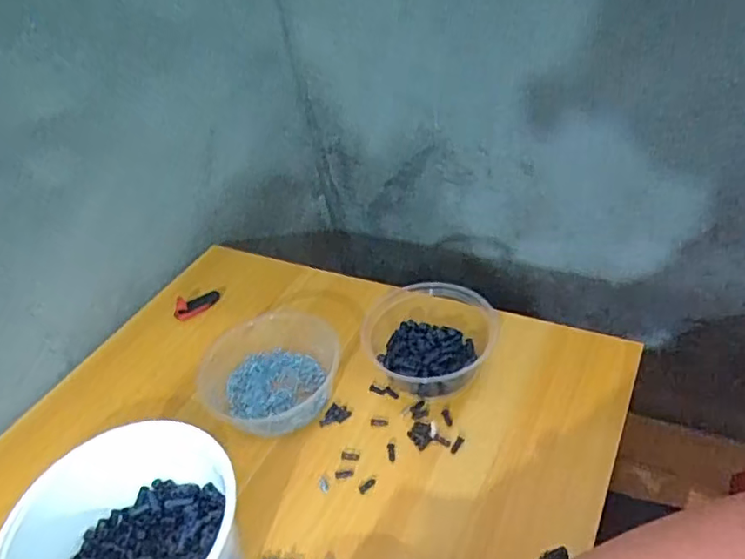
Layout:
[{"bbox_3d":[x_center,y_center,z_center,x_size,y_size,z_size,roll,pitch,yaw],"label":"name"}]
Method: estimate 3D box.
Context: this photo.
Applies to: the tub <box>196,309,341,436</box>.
[{"bbox_3d":[-0.106,0.100,0.596,0.151,0.057,0.115,-13,40,-5],"label":"tub"}]

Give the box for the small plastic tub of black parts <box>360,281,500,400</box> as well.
[{"bbox_3d":[0.059,0.067,0.599,0.135,0.066,0.144,0,40,10],"label":"small plastic tub of black parts"}]

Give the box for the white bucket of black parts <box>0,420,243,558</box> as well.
[{"bbox_3d":[-0.176,0.208,0.437,0.144,0.108,0.163,4,41,14],"label":"white bucket of black parts"}]

